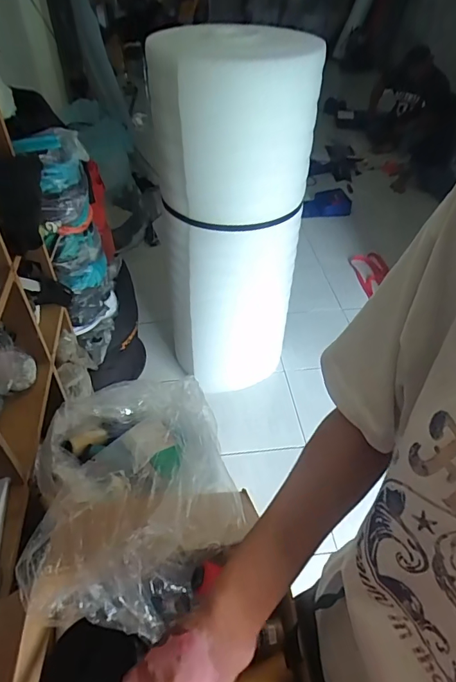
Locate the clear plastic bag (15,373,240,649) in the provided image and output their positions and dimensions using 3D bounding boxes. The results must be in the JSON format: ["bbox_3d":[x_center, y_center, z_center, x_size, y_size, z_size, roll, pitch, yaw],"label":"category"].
[{"bbox_3d":[-0.188,0.253,0.838,0.361,0.247,0.538,-7,24,-9],"label":"clear plastic bag"}]

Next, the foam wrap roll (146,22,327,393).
[{"bbox_3d":[0.007,-0.352,1.584,0.475,1.226,0.436,7,44,7],"label":"foam wrap roll"}]

